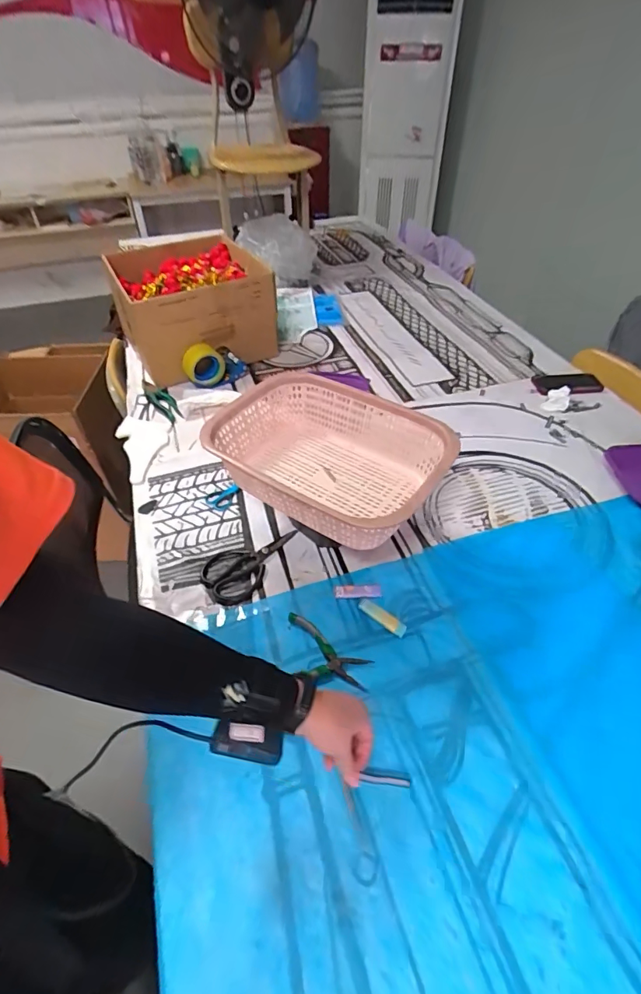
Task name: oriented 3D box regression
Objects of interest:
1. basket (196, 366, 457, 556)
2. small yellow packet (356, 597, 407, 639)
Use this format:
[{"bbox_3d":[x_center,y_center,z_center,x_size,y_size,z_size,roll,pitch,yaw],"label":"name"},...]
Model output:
[{"bbox_3d":[0.013,-0.066,0.792,0.391,0.124,0.281,29,53,26],"label":"basket"},{"bbox_3d":[0.097,0.189,0.742,0.083,0.007,0.022,30,51,30],"label":"small yellow packet"}]

